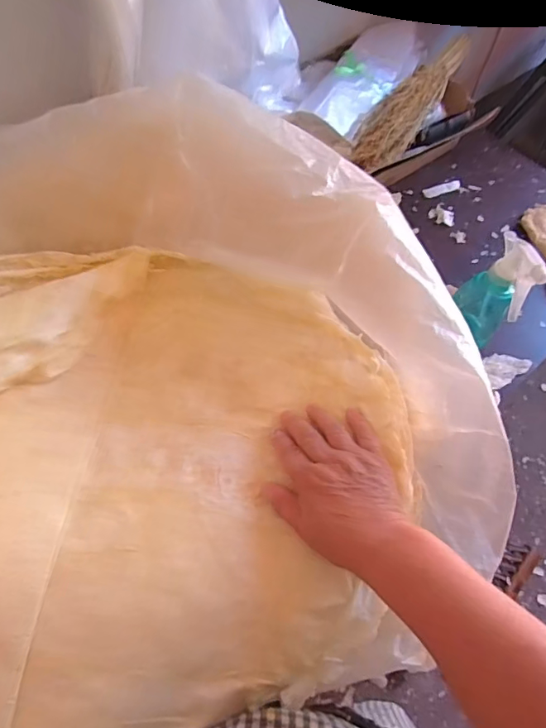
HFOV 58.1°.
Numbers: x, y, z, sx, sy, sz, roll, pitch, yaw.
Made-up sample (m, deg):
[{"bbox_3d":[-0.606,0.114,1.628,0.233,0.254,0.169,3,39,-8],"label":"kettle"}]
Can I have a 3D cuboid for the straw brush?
[{"bbox_3d":[0.219,-0.416,0.772,0.077,0.040,0.366,27,63,11],"label":"straw brush"}]

